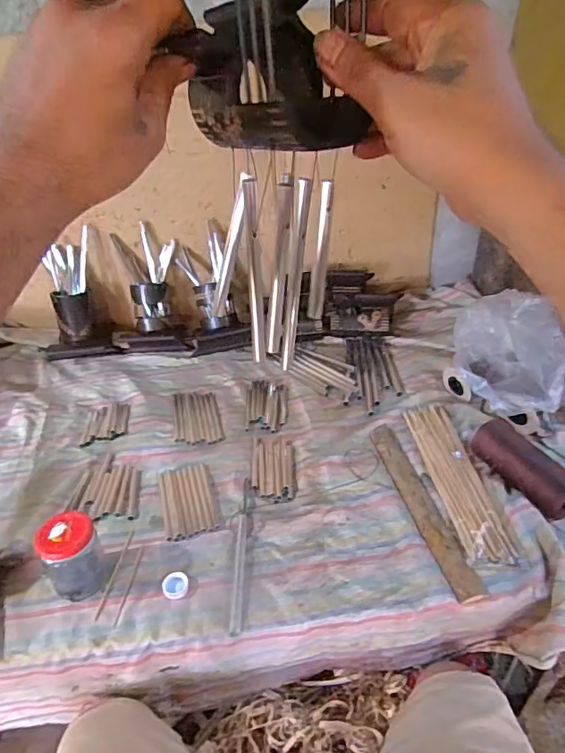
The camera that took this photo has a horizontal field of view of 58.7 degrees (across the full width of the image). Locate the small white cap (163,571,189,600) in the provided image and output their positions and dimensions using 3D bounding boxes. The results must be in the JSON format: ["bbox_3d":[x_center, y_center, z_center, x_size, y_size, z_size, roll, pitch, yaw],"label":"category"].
[{"bbox_3d":[-0.134,0.259,0.627,0.031,0.008,0.036,-12,33,-13],"label":"small white cap"}]

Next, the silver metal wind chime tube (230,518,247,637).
[{"bbox_3d":[-0.055,0.243,0.641,0.012,0.006,0.171,-3,32,1],"label":"silver metal wind chime tube"}]

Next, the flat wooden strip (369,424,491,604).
[{"bbox_3d":[0.195,0.177,0.720,0.041,0.011,0.310,-11,37,-8],"label":"flat wooden strip"}]

